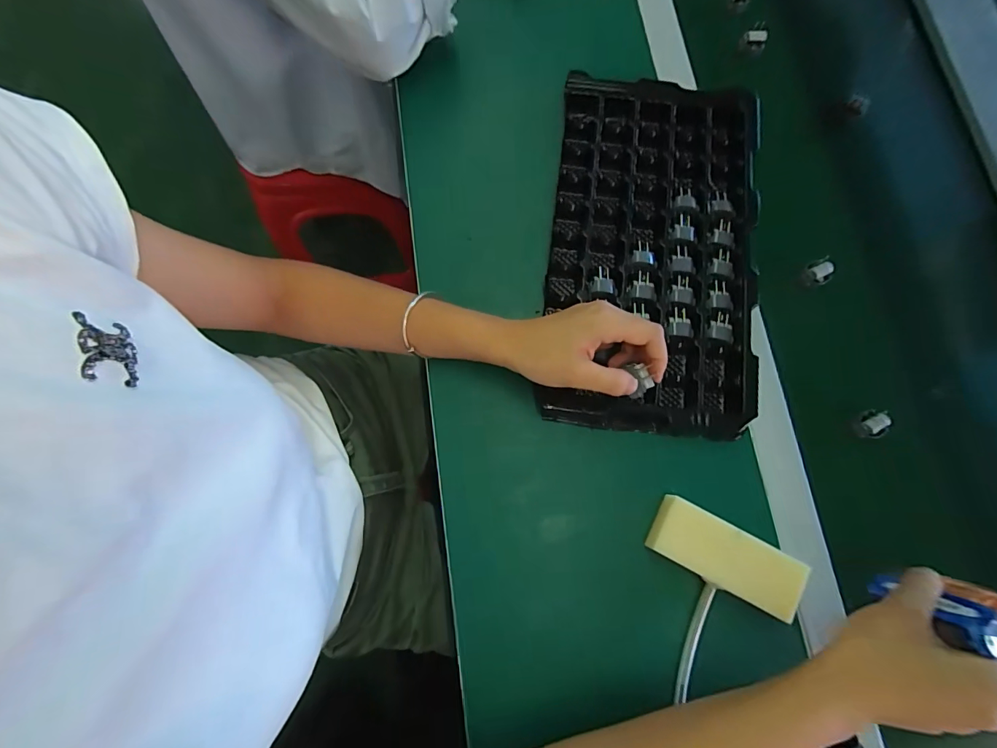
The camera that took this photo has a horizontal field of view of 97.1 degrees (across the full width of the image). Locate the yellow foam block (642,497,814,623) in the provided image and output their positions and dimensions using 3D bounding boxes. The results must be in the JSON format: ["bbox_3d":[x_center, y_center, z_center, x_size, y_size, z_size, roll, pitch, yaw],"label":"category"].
[{"bbox_3d":[0.194,0.156,0.376,0.123,0.026,0.049,28,79,6],"label":"yellow foam block"}]

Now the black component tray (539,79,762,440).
[{"bbox_3d":[0.151,-0.124,0.439,0.198,0.034,0.360,6,78,1],"label":"black component tray"}]

